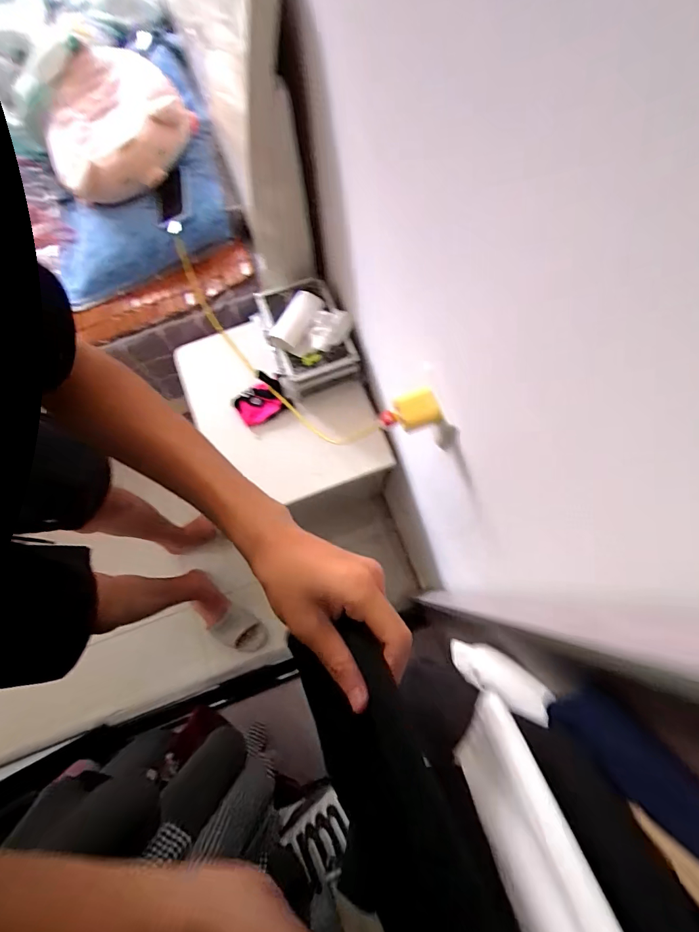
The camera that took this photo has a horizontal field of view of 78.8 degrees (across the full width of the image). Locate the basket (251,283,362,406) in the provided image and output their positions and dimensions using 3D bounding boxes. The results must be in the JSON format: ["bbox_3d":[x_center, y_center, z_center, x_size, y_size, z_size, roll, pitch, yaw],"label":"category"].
[{"bbox_3d":[-0.084,-0.268,0.894,0.169,0.116,0.221,-16,74,-3],"label":"basket"}]

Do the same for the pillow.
[{"bbox_3d":[-0.515,-0.740,0.915,0.303,0.139,0.313,-27,75,-6],"label":"pillow"}]

